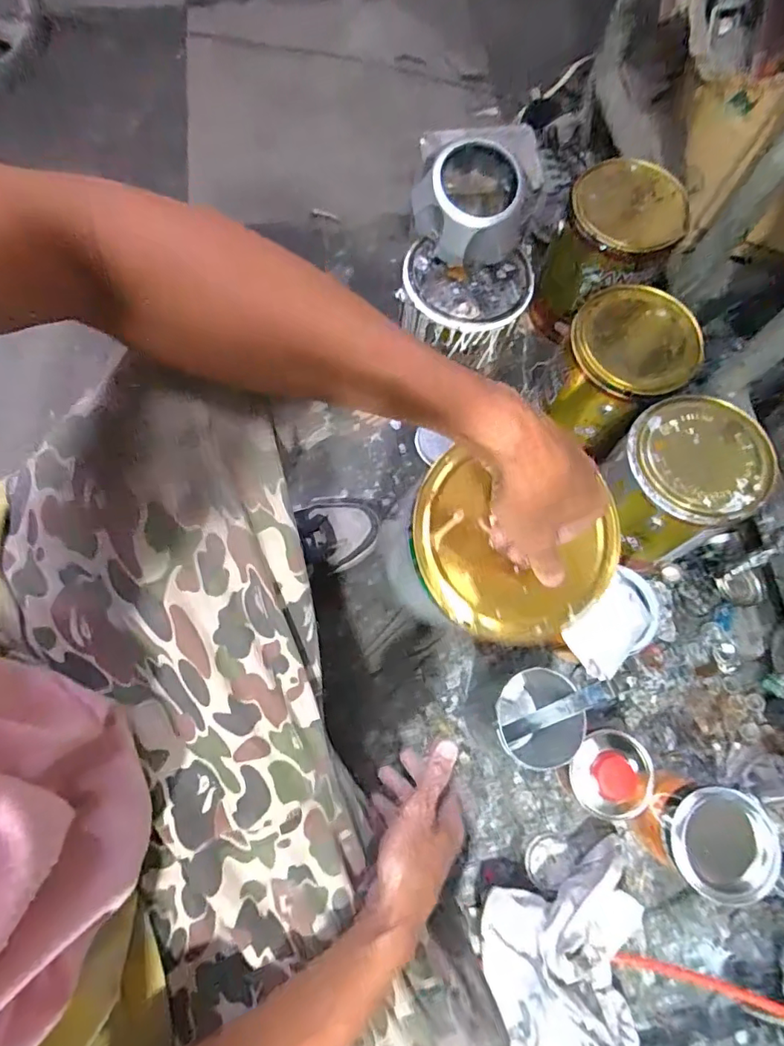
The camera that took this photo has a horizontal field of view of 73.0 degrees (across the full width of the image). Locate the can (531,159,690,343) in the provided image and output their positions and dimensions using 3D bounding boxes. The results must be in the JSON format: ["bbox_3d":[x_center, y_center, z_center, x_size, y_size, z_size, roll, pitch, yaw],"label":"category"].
[{"bbox_3d":[0.314,-0.390,0.792,0.146,0.200,0.149,1,71,-2],"label":"can"}]

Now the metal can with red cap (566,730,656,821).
[{"bbox_3d":[0.271,0.316,0.660,0.079,0.077,0.104,18,73,5],"label":"metal can with red cap"}]

